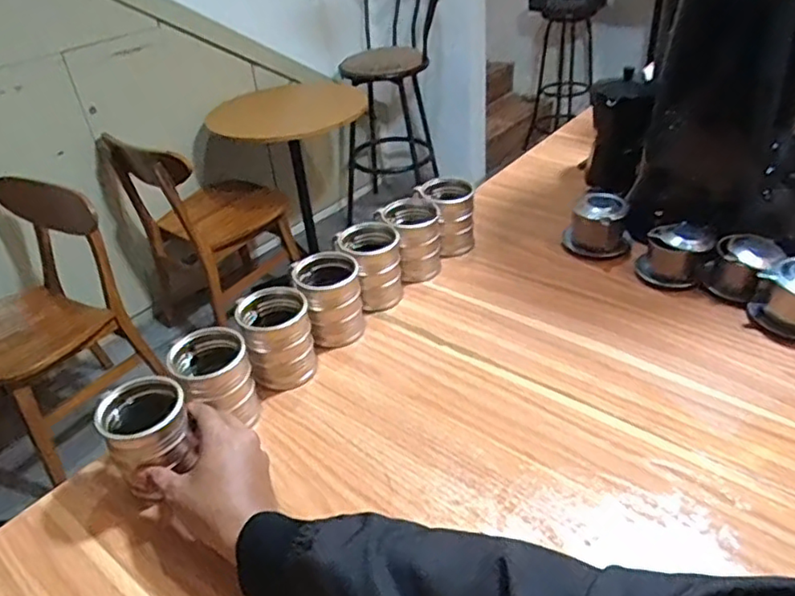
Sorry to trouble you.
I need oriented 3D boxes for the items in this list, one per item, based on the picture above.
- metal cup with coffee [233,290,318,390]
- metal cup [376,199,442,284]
[{"bbox_3d":[-0.129,0.038,0.674,0.069,0.092,0.071,-4,36,3],"label":"metal cup with coffee"},{"bbox_3d":[0.019,-0.075,0.819,0.081,0.091,0.081,-4,36,3],"label":"metal cup"}]

